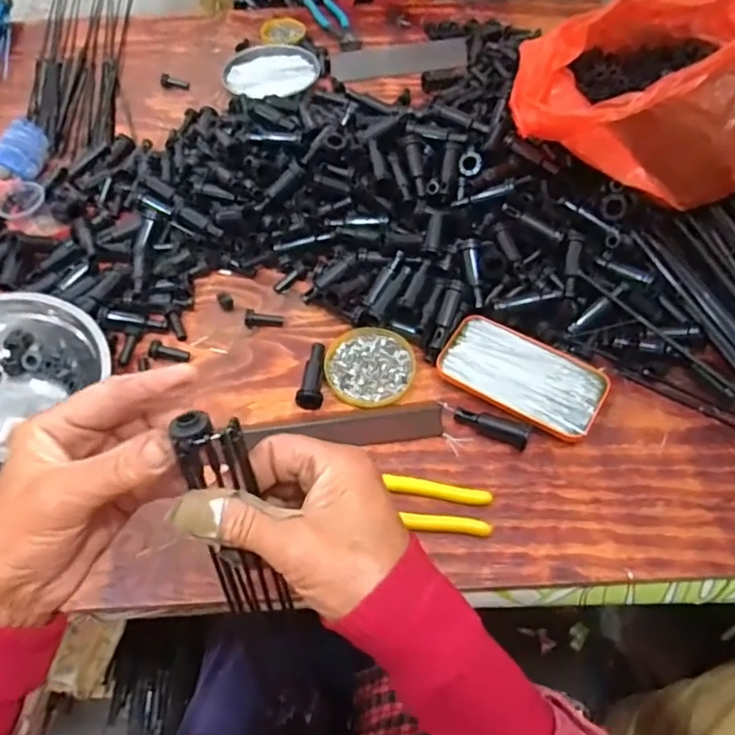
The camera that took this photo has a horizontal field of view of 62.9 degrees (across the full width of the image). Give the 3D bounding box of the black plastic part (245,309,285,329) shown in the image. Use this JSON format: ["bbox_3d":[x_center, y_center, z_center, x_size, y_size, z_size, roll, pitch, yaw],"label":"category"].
[{"bbox_3d":[-0.103,-0.048,0.602,0.037,0.012,0.016,4,56,-13],"label":"black plastic part"}]

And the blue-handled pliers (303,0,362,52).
[{"bbox_3d":[-0.053,-0.535,0.931,0.051,0.017,0.185,-18,58,-9],"label":"blue-handled pliers"}]

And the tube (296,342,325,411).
[{"bbox_3d":[-0.051,0.006,0.563,0.022,0.018,0.070,3,56,3],"label":"tube"}]

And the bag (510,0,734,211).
[{"bbox_3d":[0.309,-0.303,0.622,0.304,0.121,0.264,7,56,6],"label":"bag"}]

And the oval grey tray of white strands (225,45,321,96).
[{"bbox_3d":[-0.135,-0.426,0.855,0.128,0.017,0.131,-4,56,-2],"label":"oval grey tray of white strands"}]

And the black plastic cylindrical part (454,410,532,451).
[{"bbox_3d":[0.108,0.050,0.518,0.064,0.017,0.016,23,59,16],"label":"black plastic cylindrical part"}]

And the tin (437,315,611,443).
[{"bbox_3d":[0.141,0.005,0.543,0.142,0.014,0.075,30,61,19],"label":"tin"}]

